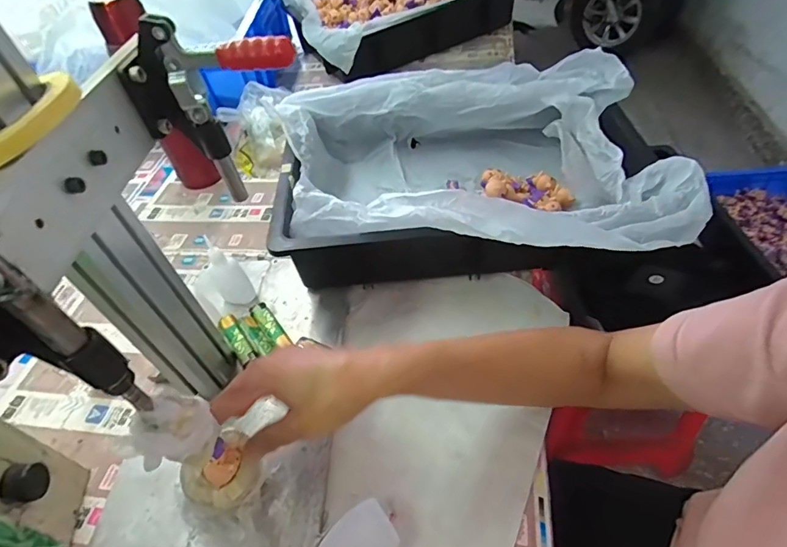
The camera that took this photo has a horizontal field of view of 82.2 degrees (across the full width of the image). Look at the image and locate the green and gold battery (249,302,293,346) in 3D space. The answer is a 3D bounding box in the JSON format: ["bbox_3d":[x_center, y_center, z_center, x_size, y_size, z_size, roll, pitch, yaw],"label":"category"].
[{"bbox_3d":[-0.142,0.059,0.519,0.020,0.012,0.082,-30,51,-23],"label":"green and gold battery"}]

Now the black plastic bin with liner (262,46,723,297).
[{"bbox_3d":[0.093,-0.133,0.584,0.456,0.123,0.343,-1,46,4],"label":"black plastic bin with liner"}]

